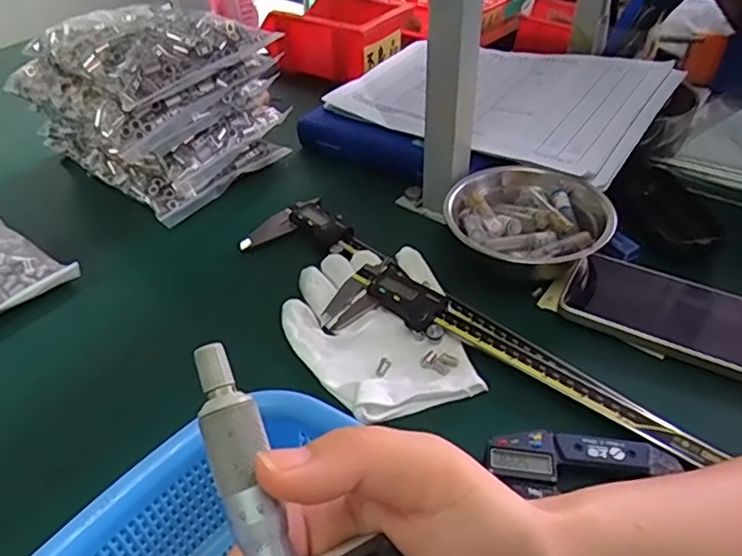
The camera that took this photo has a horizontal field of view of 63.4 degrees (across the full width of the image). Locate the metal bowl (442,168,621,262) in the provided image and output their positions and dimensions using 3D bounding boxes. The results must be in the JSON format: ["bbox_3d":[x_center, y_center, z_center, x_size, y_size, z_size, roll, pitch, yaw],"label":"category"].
[{"bbox_3d":[0.123,-0.040,0.478,0.118,0.049,0.119,-4,40,3],"label":"metal bowl"}]

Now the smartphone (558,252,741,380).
[{"bbox_3d":[0.218,0.024,0.425,0.150,0.016,0.074,23,45,24],"label":"smartphone"}]

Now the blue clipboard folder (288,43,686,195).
[{"bbox_3d":[0.108,-0.165,0.599,0.309,0.057,0.215,19,49,32],"label":"blue clipboard folder"}]

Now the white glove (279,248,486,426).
[{"bbox_3d":[-0.001,0.034,0.435,0.115,0.024,0.155,-13,41,-8],"label":"white glove"}]

